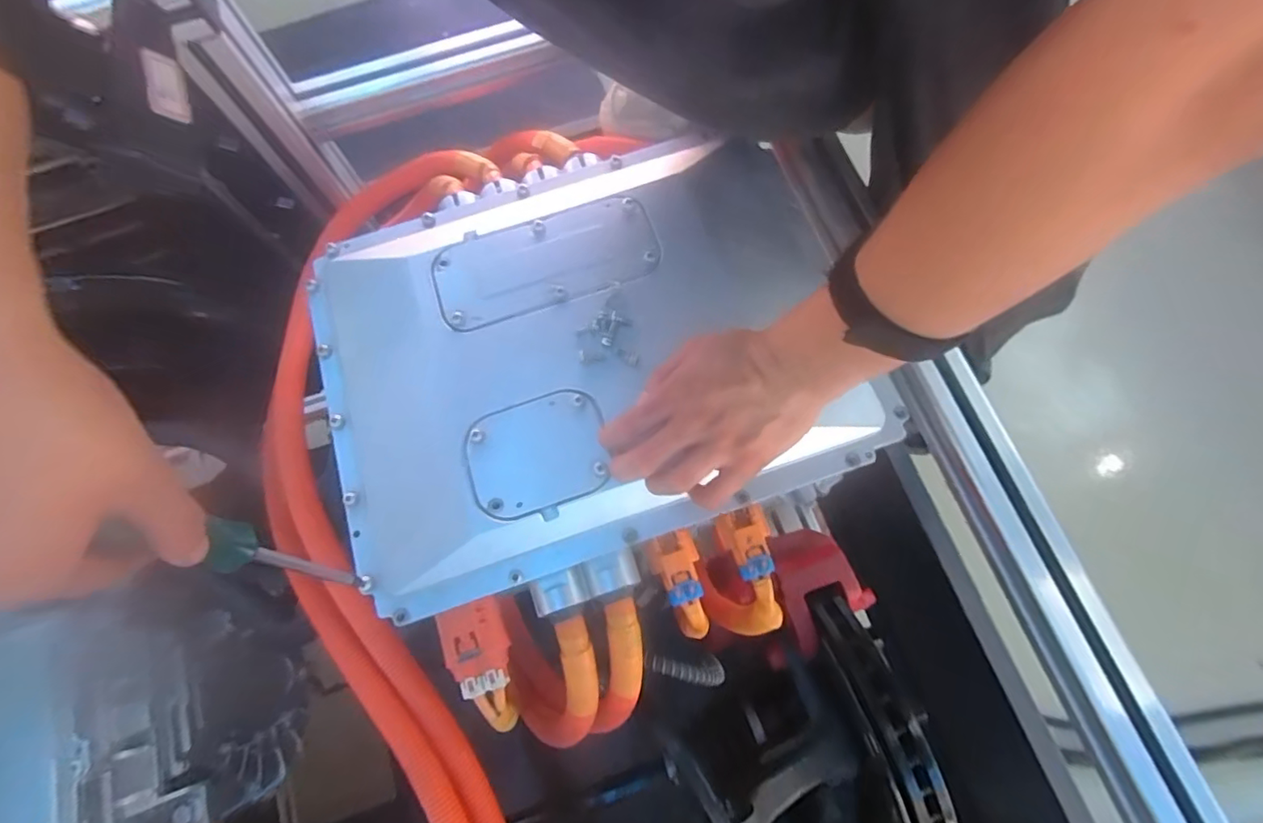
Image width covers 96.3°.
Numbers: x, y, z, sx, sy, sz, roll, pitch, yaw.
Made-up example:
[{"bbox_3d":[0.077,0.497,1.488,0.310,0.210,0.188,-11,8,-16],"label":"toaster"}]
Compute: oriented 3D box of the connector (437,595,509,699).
[{"bbox_3d":[-0.105,0.161,0.384,0.042,0.021,0.059,-18,73,-4],"label":"connector"}]

